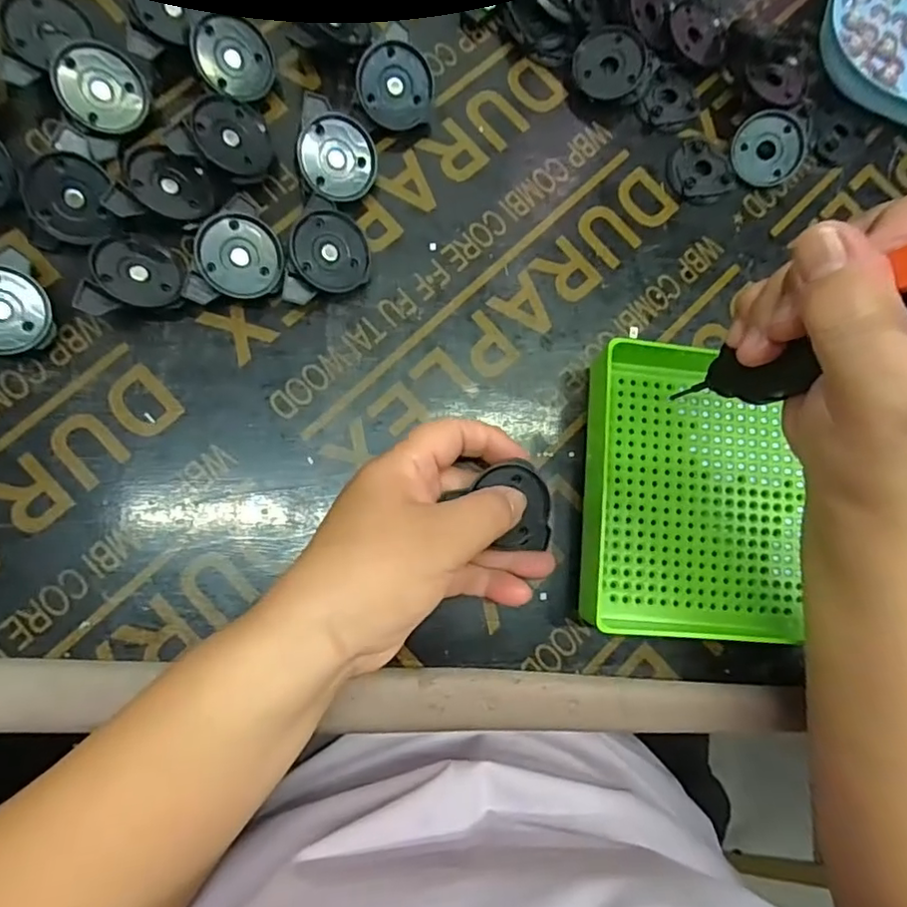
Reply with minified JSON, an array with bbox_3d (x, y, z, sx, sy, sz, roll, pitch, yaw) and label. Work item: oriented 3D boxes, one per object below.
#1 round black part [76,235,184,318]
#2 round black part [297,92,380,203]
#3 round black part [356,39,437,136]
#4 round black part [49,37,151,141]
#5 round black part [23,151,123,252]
[{"bbox_3d":[-0.161,-0.090,0.295,0.044,0.009,0.048,9,65,-28],"label":"round black part"},{"bbox_3d":[-0.062,-0.163,0.315,0.042,0.005,0.050,8,93,-21],"label":"round black part"},{"bbox_3d":[-0.033,-0.207,0.329,0.041,0.015,0.041,-3,119,-14],"label":"round black part"},{"bbox_3d":[-0.187,-0.191,0.308,0.043,0.012,0.045,-1,91,-32],"label":"round black part"},{"bbox_3d":[-0.194,-0.126,0.297,0.041,0.014,0.048,8,113,-16],"label":"round black part"}]

